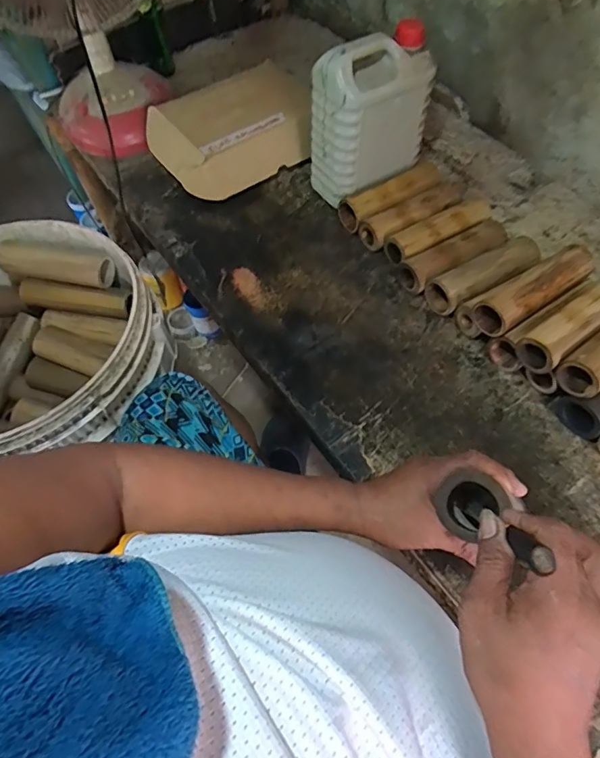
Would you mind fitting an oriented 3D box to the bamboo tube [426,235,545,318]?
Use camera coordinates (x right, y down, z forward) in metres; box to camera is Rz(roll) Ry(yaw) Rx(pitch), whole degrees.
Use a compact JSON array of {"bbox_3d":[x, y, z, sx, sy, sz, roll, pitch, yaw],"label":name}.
[{"bbox_3d":[0.277,-0.153,0.729,0.184,0.055,0.059,-25,60,-15],"label":"bamboo tube"}]

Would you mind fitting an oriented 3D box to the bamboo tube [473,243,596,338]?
[{"bbox_3d":[0.313,-0.118,0.653,0.173,0.055,0.055,-27,60,-16],"label":"bamboo tube"}]

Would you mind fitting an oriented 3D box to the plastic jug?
[{"bbox_3d":[0.110,-0.396,0.773,0.165,0.237,0.092,-26,60,-16],"label":"plastic jug"}]

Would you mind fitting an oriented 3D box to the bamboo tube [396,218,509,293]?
[{"bbox_3d":[0.238,-0.184,0.749,0.183,0.049,0.056,-26,60,-16],"label":"bamboo tube"}]

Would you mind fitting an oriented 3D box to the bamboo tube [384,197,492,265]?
[{"bbox_3d":[0.223,-0.229,0.779,0.191,0.046,0.054,-28,61,-17],"label":"bamboo tube"}]

